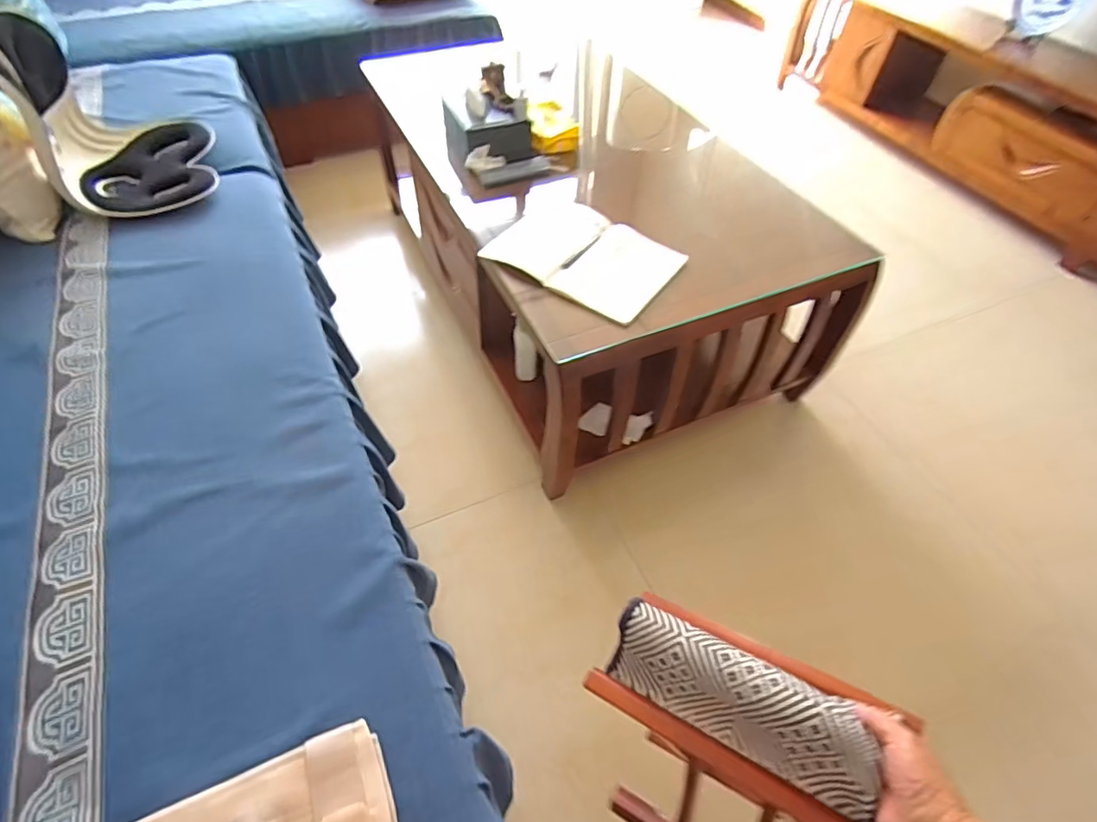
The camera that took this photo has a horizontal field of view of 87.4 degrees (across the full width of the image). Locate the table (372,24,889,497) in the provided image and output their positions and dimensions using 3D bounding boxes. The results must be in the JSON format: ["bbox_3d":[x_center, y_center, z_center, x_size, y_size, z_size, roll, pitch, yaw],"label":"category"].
[{"bbox_3d":[0.055,-0.579,1.594,0.749,0.502,1.403,-20,56,-18],"label":"table"}]

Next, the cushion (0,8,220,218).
[{"bbox_3d":[-0.992,-0.682,1.299,0.331,0.301,0.433,-19,55,-17],"label":"cushion"}]

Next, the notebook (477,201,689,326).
[{"bbox_3d":[0.072,-0.333,1.208,0.391,0.038,0.284,31,57,20],"label":"notebook"}]

